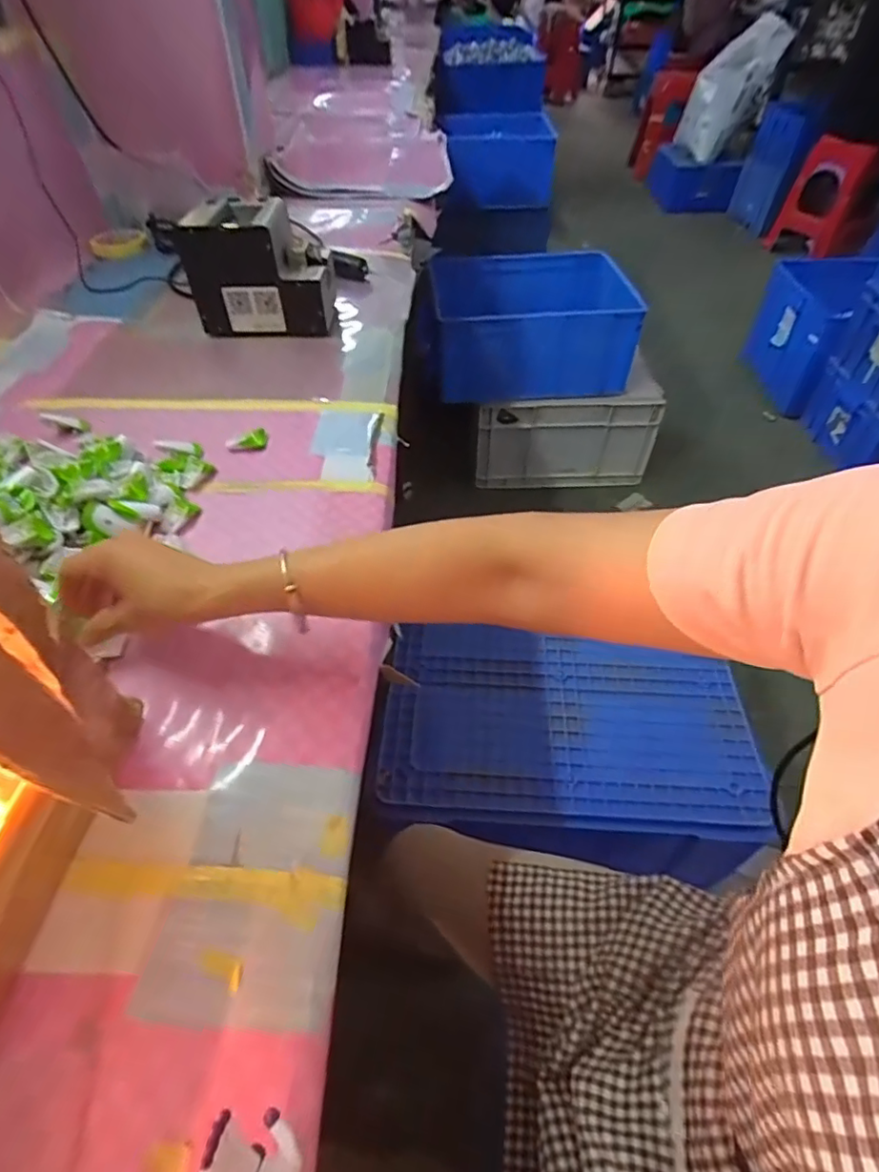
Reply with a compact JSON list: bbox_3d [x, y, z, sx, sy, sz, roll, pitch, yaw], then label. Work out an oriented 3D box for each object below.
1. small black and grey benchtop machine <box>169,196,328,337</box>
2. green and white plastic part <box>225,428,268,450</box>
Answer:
[{"bbox_3d":[-0.251,-0.456,0.813,0.184,0.139,0.123,1,49,1],"label":"small black and grey benchtop machine"},{"bbox_3d":[-0.218,-0.164,0.638,0.046,0.012,0.023,-16,51,-14],"label":"green and white plastic part"}]

